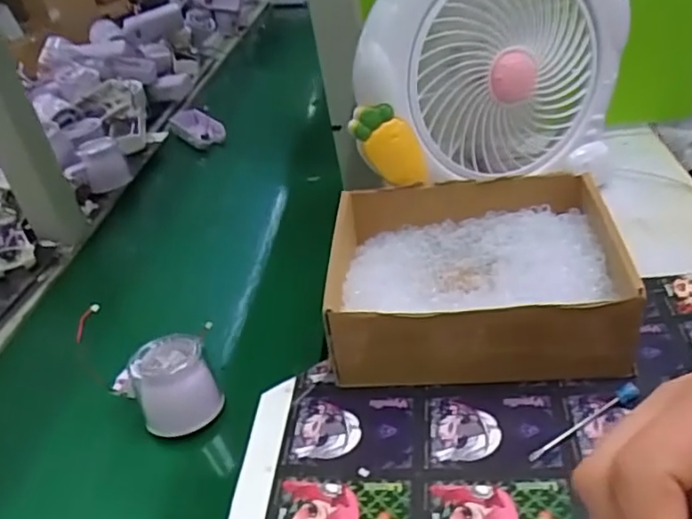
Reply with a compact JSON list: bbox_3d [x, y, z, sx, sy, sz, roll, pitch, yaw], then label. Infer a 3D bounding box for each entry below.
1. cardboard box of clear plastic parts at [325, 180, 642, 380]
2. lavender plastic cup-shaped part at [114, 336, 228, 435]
[{"bbox_3d":[0.095,0.011,0.508,0.219,0.069,0.179,-3,34,9],"label":"cardboard box of clear plastic parts"},{"bbox_3d":[-0.131,0.094,0.478,0.061,0.050,0.057,-7,33,4],"label":"lavender plastic cup-shaped part"}]

